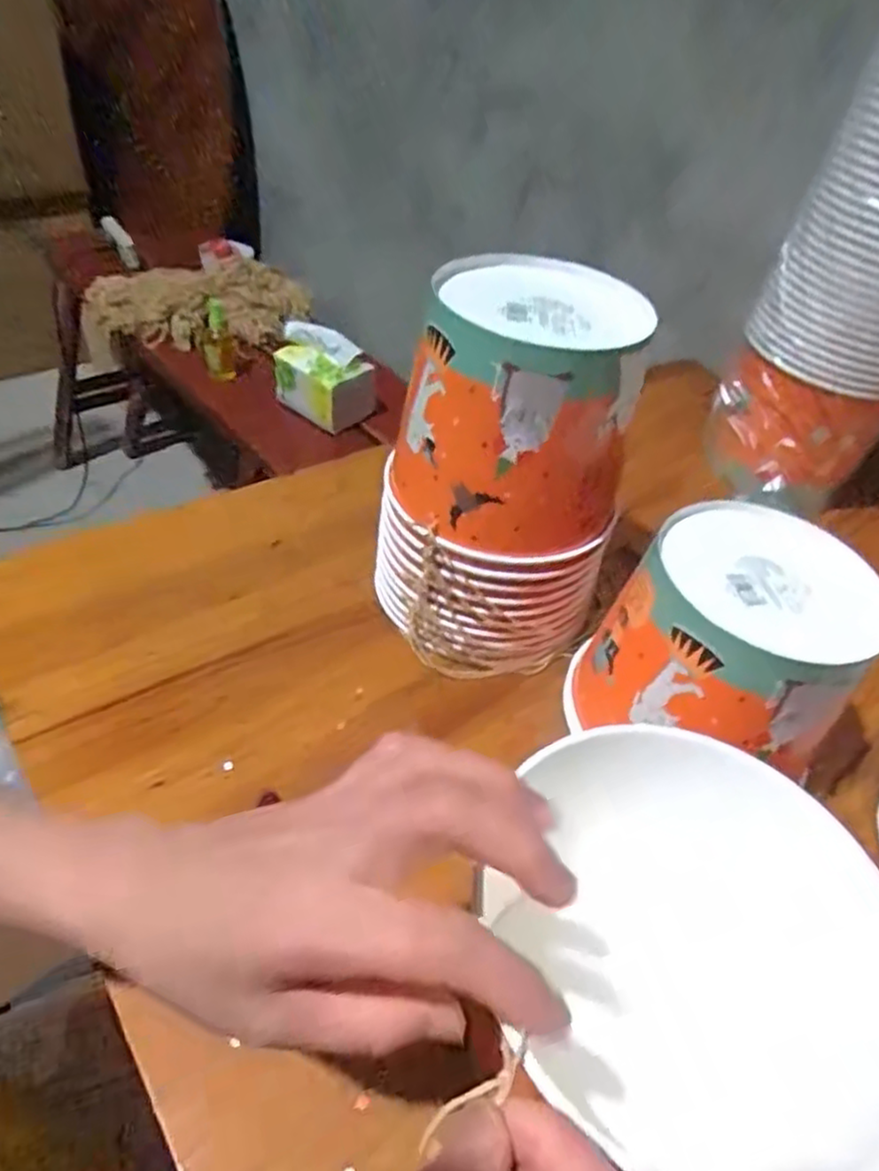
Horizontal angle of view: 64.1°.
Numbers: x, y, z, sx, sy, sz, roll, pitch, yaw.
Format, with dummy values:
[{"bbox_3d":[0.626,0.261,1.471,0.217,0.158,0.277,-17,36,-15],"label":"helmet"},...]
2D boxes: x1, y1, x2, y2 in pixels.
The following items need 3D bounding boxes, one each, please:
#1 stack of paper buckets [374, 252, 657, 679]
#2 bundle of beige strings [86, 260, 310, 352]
[{"bbox_3d":[0.047,-0.071,0.472,0.150,0.235,0.139,27,46,16],"label":"stack of paper buckets"},{"bbox_3d":[-0.426,-0.489,1.246,0.389,0.119,0.155,-6,46,-17],"label":"bundle of beige strings"}]

